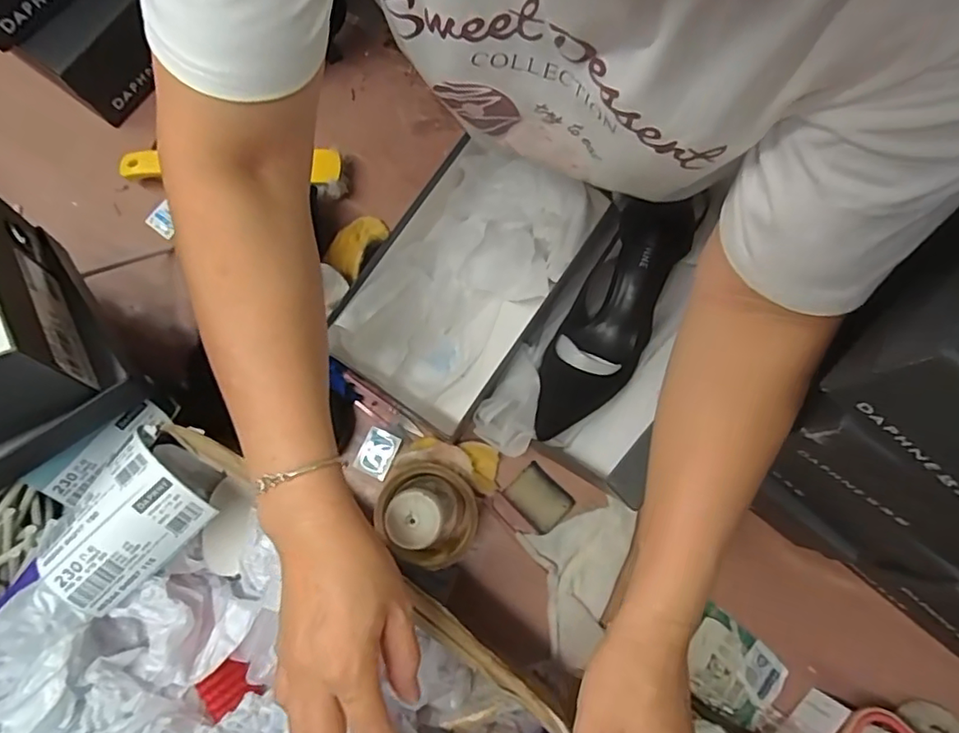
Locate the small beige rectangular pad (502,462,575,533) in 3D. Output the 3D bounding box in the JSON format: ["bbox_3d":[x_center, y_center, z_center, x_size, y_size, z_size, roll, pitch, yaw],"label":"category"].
[{"bbox_3d":[0.057,0.129,0.576,0.059,0.004,0.046,44,81,8],"label":"small beige rectangular pad"}]

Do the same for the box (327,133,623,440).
[{"bbox_3d":[-0.009,-0.083,0.576,0.163,0.083,0.270,37,81,7],"label":"box"}]

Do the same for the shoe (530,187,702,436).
[{"bbox_3d":[0.125,-0.045,0.556,0.084,0.072,0.250,23,79,4],"label":"shoe"}]

